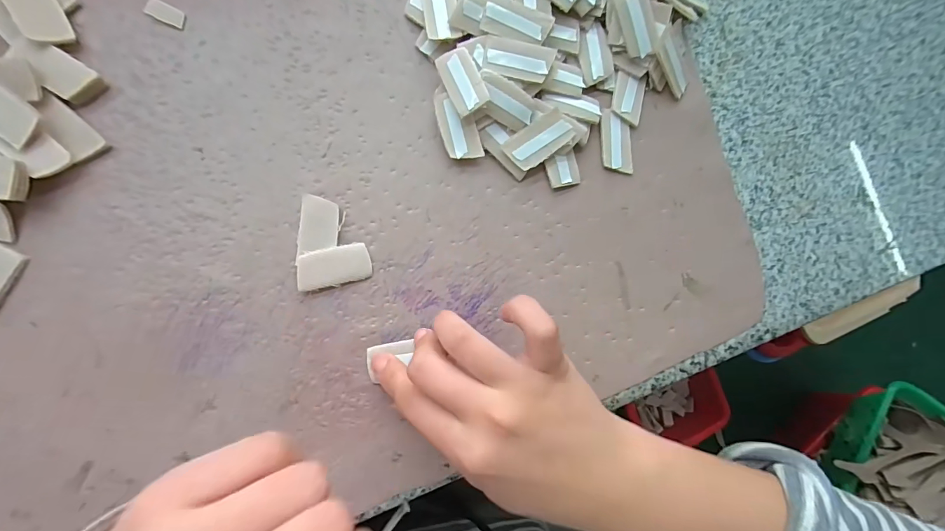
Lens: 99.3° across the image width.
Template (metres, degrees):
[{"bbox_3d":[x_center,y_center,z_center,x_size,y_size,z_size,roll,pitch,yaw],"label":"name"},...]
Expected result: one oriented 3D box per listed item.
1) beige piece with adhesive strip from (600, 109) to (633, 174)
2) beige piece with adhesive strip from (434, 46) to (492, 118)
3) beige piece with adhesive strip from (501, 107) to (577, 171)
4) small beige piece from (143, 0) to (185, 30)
[{"bbox_3d":[0.099,-0.086,0.277,0.022,0.004,0.043,-5,87,-8],"label":"beige piece with adhesive strip"},{"bbox_3d":[-0.006,-0.114,0.247,0.021,0.004,0.041,-27,81,15],"label":"beige piece with adhesive strip"},{"bbox_3d":[0.043,-0.081,0.259,0.044,0.004,0.023,-35,95,2],"label":"beige piece with adhesive strip"},{"bbox_3d":[-0.187,-0.154,0.245,0.024,0.004,0.011,26,83,-5],"label":"small beige piece"}]

